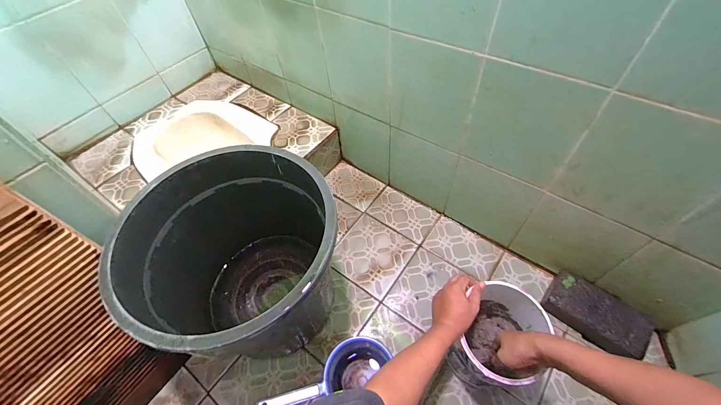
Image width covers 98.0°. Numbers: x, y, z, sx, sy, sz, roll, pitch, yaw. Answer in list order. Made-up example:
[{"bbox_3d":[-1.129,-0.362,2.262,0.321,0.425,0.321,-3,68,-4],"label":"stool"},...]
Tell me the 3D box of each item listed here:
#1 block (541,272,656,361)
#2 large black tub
[{"bbox_3d":[0.556,0.263,0.739,0.211,0.063,0.119,30,61,24],"label":"block"},{"bbox_3d":[-0.219,0.146,0.672,0.369,0.365,0.369,-2,53,3],"label":"large black tub"}]

